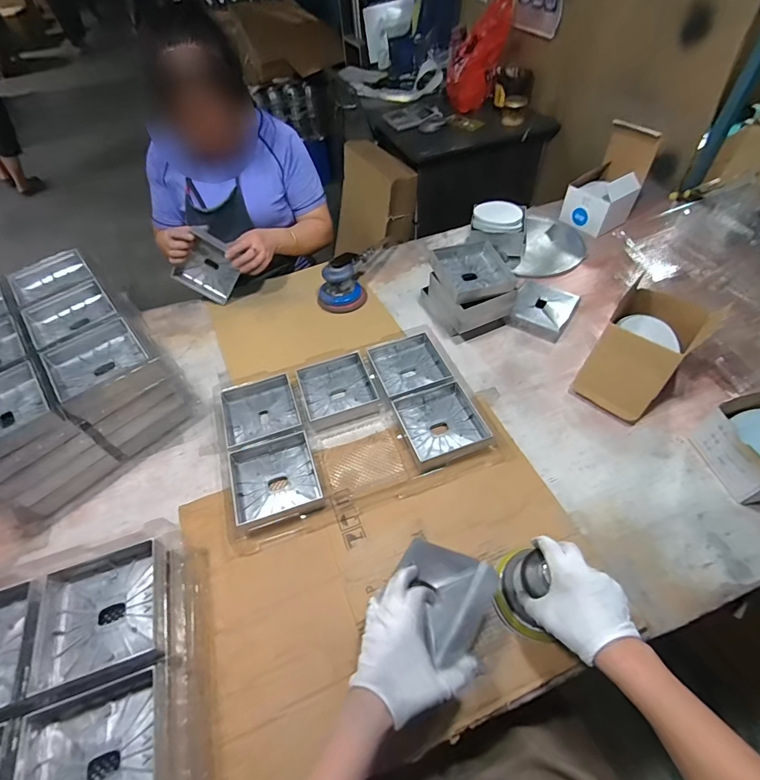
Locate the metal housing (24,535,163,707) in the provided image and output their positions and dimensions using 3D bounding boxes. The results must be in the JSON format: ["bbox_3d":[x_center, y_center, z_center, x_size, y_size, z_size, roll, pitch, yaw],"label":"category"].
[{"bbox_3d":[-0.331,0.272,0.500,0.146,0.048,0.144,-16,52,-8],"label":"metal housing"}]

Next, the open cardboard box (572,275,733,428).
[{"bbox_3d":[0.475,-0.070,0.759,0.140,0.124,0.222,37,61,27],"label":"open cardboard box"}]

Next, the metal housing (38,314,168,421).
[{"bbox_3d":[-0.464,-0.041,0.683,0.143,0.048,0.170,-36,57,-22],"label":"metal housing"}]

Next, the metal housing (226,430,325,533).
[{"bbox_3d":[-0.174,0.143,0.675,0.132,0.030,0.144,-18,52,-10],"label":"metal housing"}]

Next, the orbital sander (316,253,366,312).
[{"bbox_3d":[-0.091,-0.255,0.965,0.118,0.102,0.099,-8,52,-4],"label":"orbital sander"}]

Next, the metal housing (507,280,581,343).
[{"bbox_3d":[0.365,-0.186,0.912,0.127,0.035,0.160,25,57,22],"label":"metal housing"}]

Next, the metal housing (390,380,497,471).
[{"bbox_3d":[0.106,0.063,0.725,0.137,0.033,0.157,-18,52,-10],"label":"metal housing"}]

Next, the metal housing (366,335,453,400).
[{"bbox_3d":[0.057,-0.051,0.823,0.136,0.034,0.143,-19,52,-11],"label":"metal housing"}]

